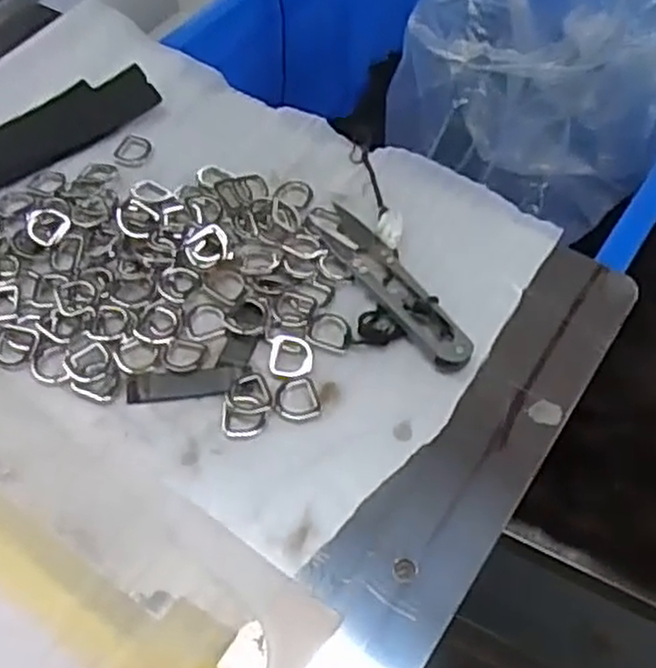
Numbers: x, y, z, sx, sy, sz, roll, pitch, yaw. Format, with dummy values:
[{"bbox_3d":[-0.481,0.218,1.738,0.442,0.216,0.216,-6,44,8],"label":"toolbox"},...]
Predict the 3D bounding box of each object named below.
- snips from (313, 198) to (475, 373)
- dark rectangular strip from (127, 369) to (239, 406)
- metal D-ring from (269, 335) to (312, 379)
[{"bbox_3d":[0.027,-0.023,0.344,0.021,0.008,0.101,-30,61,-18],"label":"snips"},{"bbox_3d":[-0.059,0.020,0.319,0.043,0.004,0.012,-5,56,-3],"label":"dark rectangular strip"},{"bbox_3d":[-0.015,0.010,0.325,0.018,0.005,0.020,9,56,7],"label":"metal D-ring"}]

